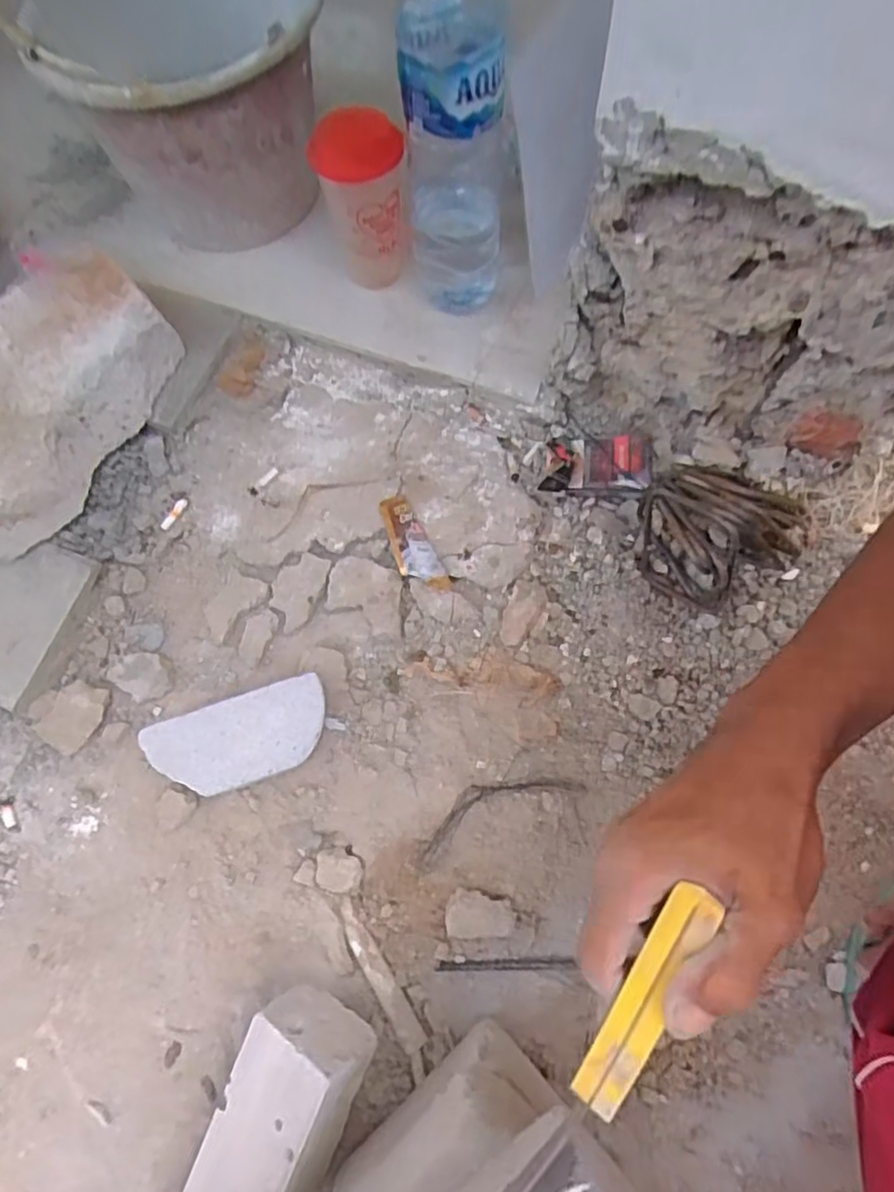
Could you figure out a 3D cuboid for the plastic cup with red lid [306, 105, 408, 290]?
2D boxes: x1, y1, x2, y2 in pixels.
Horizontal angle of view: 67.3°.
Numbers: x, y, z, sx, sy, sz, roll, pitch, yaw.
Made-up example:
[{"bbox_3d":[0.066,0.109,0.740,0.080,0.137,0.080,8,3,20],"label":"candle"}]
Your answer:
[{"bbox_3d":[-0.076,-0.364,0.646,0.081,0.148,0.077,-1,64,2],"label":"plastic cup with red lid"}]

